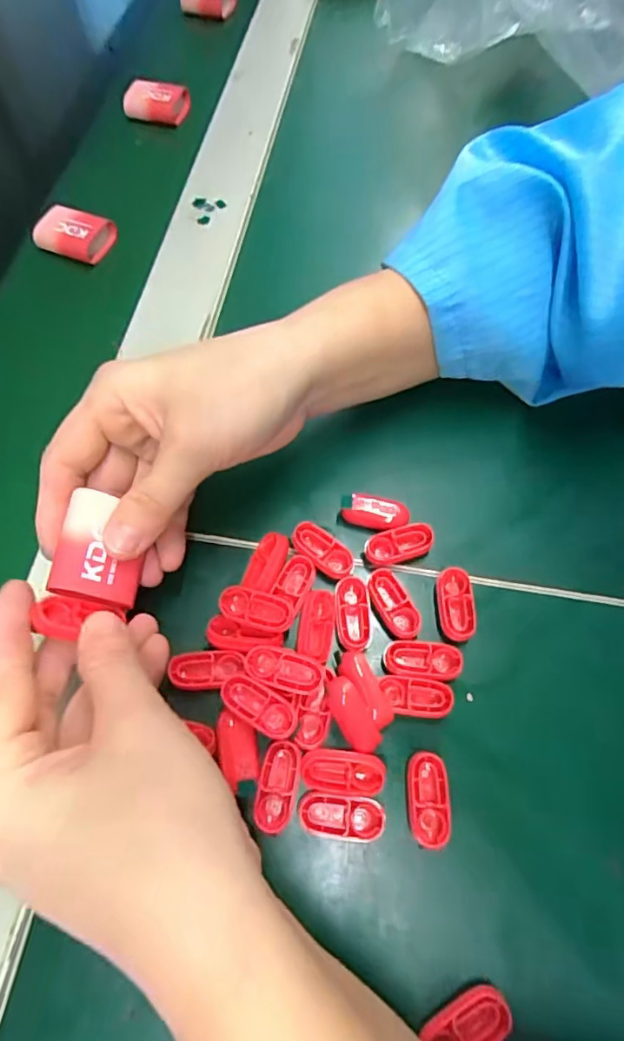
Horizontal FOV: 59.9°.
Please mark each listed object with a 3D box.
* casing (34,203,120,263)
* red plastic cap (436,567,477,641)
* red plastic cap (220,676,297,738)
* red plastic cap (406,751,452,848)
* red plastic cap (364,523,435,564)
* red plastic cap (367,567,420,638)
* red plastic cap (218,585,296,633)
[{"bbox_3d":[-0.157,-0.190,0.359,0.045,0.018,0.029,15,66,7],"label":"casing"},{"bbox_3d":[0.067,0.039,0.256,0.016,0.010,0.034,-3,65,-1],"label":"red plastic cap"},{"bbox_3d":[-0.022,0.078,0.226,0.033,0.011,0.014,27,68,12],"label":"red plastic cap"},{"bbox_3d":[0.047,0.114,0.223,0.017,0.010,0.034,2,65,2],"label":"red plastic cap"},{"bbox_3d":[0.043,0.012,0.268,0.033,0.013,0.015,-11,65,-5],"label":"red plastic cap"},{"bbox_3d":[0.037,0.039,0.256,0.014,0.010,0.036,-25,67,-11],"label":"red plastic cap"},{"bbox_3d":[-0.025,0.040,0.243,0.033,0.011,0.016,17,66,8],"label":"red plastic cap"}]

